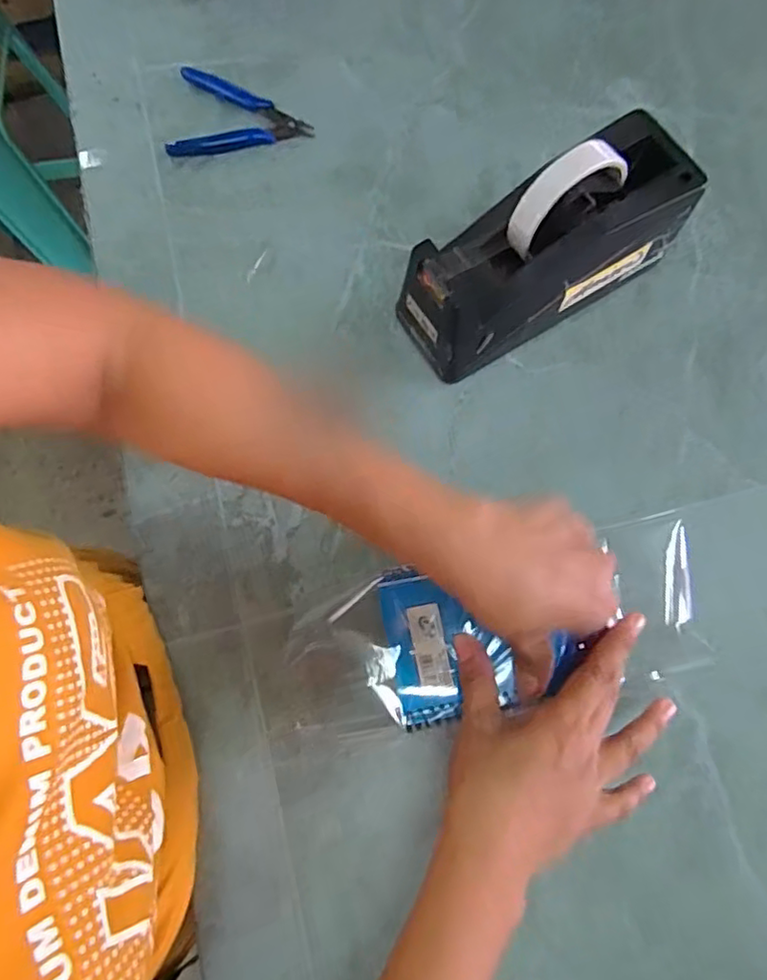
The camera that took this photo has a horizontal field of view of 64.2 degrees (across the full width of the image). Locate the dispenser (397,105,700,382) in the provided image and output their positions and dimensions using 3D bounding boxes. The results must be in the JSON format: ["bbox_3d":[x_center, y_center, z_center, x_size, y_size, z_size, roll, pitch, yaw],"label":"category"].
[{"bbox_3d":[0.112,-0.166,0.429,0.202,0.116,0.078,-32,76,-8],"label":"dispenser"}]

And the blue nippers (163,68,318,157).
[{"bbox_3d":[-0.121,-0.322,0.531,0.123,0.016,0.081,9,74,4],"label":"blue nippers"}]

